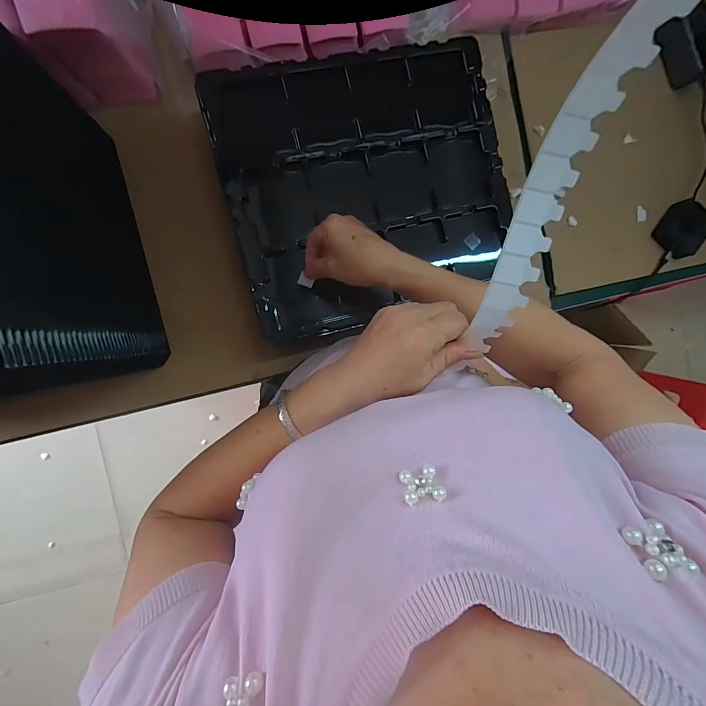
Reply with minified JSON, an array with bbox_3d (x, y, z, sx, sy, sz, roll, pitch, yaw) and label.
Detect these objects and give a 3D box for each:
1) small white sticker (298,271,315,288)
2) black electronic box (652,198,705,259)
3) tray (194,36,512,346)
[{"bbox_3d":[-0.055,-0.087,0.418,0.018,0.006,0.016,18,112,-19],"label":"small white sticker"},{"bbox_3d":[0.624,-0.232,0.656,0.091,0.025,0.098,43,86,-8],"label":"black electronic box"},{"bbox_3d":[0.028,-0.216,0.451,0.366,0.045,0.336,-15,94,-8],"label":"tray"}]

